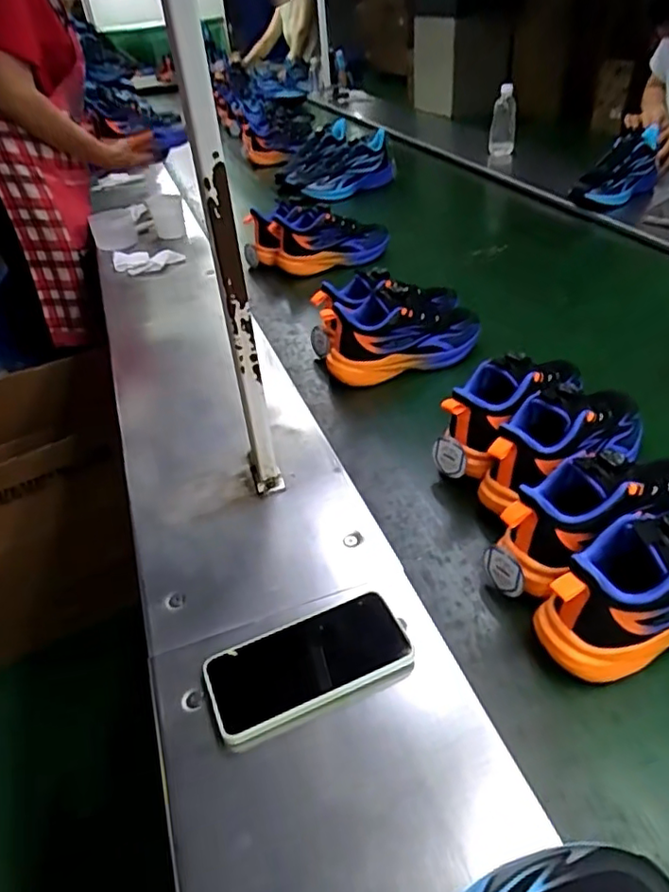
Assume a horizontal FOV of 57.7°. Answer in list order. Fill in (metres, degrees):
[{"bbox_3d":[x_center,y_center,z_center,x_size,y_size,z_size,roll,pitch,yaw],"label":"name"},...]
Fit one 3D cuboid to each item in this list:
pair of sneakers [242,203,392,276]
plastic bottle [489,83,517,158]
[{"bbox_3d":[-0.039,-0.413,1.189,0.279,0.104,0.137,-1,38,2],"label":"pair of sneakers"},{"bbox_3d":[0.461,-0.885,1.654,0.068,0.167,0.060,8,39,13],"label":"plastic bottle"}]

